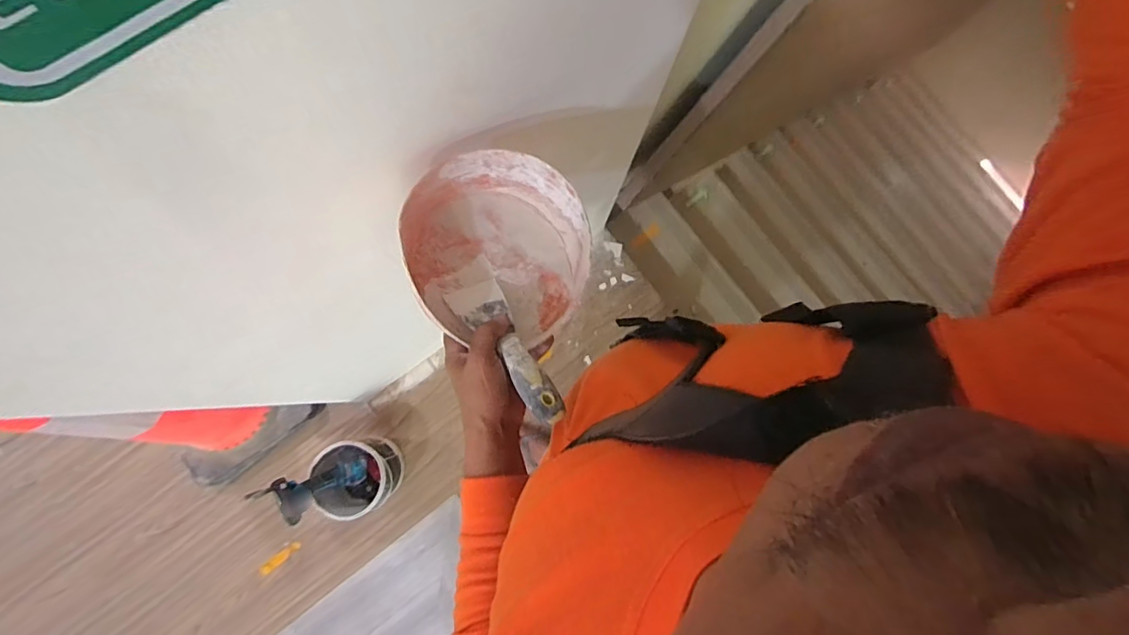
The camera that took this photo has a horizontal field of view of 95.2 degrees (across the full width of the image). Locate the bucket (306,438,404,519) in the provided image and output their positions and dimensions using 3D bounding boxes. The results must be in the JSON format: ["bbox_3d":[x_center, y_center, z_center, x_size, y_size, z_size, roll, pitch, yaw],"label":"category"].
[{"bbox_3d":[-0.520,0.404,1.328,0.175,0.226,0.175,0,80,0],"label":"bucket"}]

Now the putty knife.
[{"bbox_3d":[-0.055,0.027,0.507,0.050,0.022,0.191,-34,52,-6],"label":"putty knife"}]

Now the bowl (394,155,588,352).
[{"bbox_3d":[-0.071,-0.074,0.555,0.197,0.069,0.197,3,77,-14],"label":"bowl"}]

